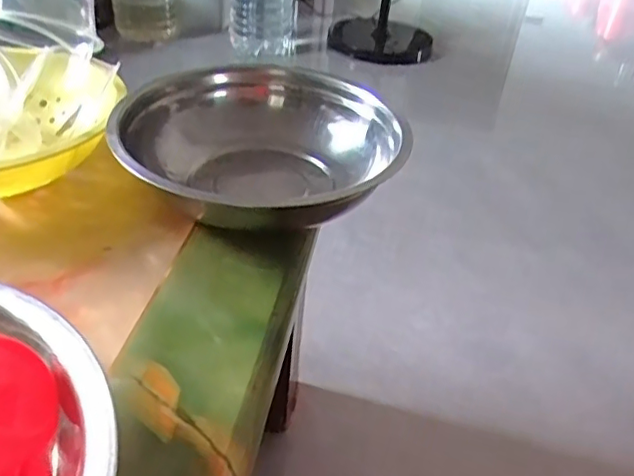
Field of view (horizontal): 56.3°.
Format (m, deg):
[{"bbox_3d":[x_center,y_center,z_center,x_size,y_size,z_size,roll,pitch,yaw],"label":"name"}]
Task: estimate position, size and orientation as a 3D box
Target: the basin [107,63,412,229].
[{"bbox_3d":[-0.049,-0.078,0.549,0.245,0.087,0.245,3,37,-3],"label":"basin"}]

